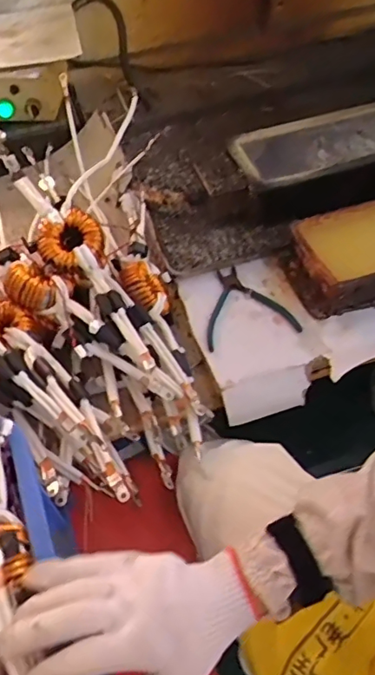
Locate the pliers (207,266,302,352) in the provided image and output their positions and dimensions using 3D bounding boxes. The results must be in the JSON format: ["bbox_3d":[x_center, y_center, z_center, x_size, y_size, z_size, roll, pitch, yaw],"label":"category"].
[{"bbox_3d":[0.076,-0.046,0.737,0.127,0.013,0.131,-12,54,-7],"label":"pliers"}]

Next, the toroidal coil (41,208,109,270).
[{"bbox_3d":[-0.145,-0.119,0.664,0.077,0.037,0.064,-30,86,-8],"label":"toroidal coil"}]

